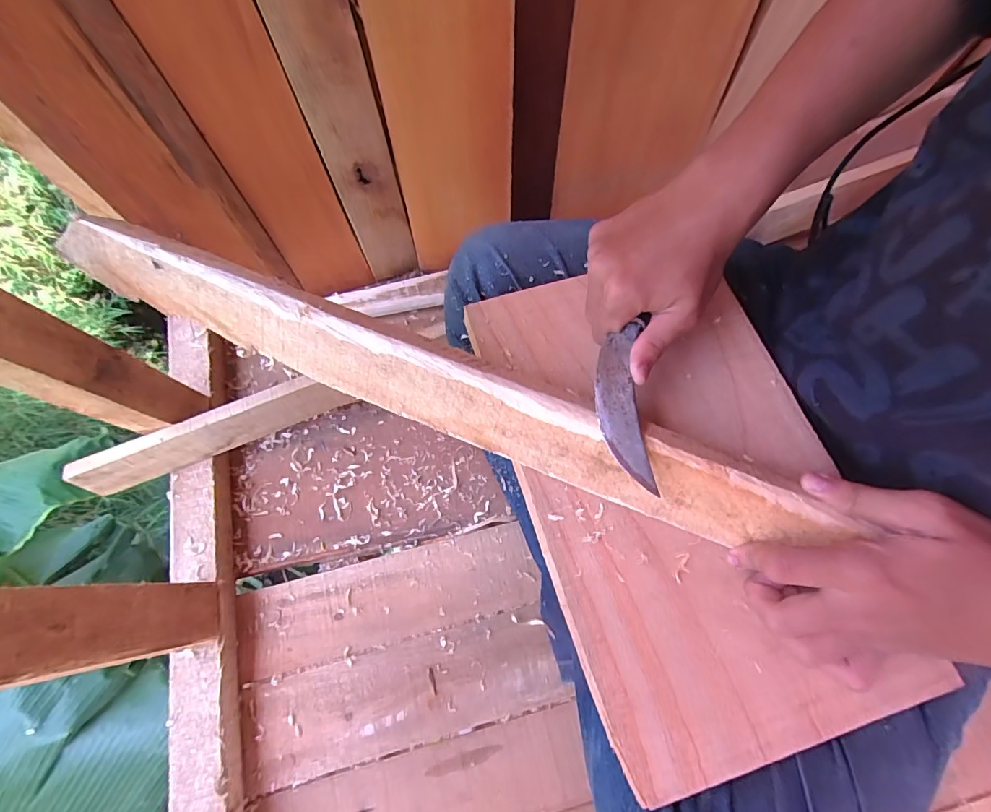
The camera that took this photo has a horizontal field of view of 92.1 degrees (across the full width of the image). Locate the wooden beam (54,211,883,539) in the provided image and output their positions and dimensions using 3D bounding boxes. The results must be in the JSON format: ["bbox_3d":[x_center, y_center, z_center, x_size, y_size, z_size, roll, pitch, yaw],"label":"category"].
[{"bbox_3d":[-0.053,-0.022,0.308,0.499,0.033,0.050,21,73,8],"label":"wooden beam"}]

